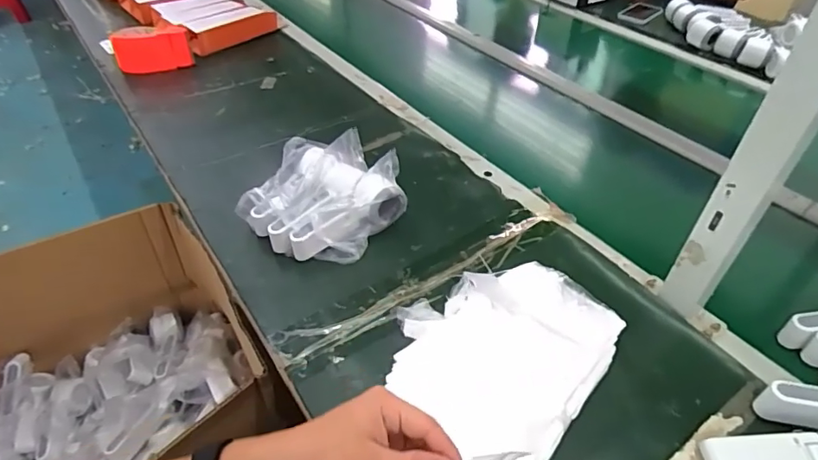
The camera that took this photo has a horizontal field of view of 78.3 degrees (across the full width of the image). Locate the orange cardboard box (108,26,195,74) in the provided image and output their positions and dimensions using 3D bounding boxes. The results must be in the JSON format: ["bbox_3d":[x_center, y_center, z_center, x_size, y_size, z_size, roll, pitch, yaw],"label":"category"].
[{"bbox_3d":[-0.520,-0.363,1.022,0.140,0.077,0.062,-22,47,-22],"label":"orange cardboard box"}]

